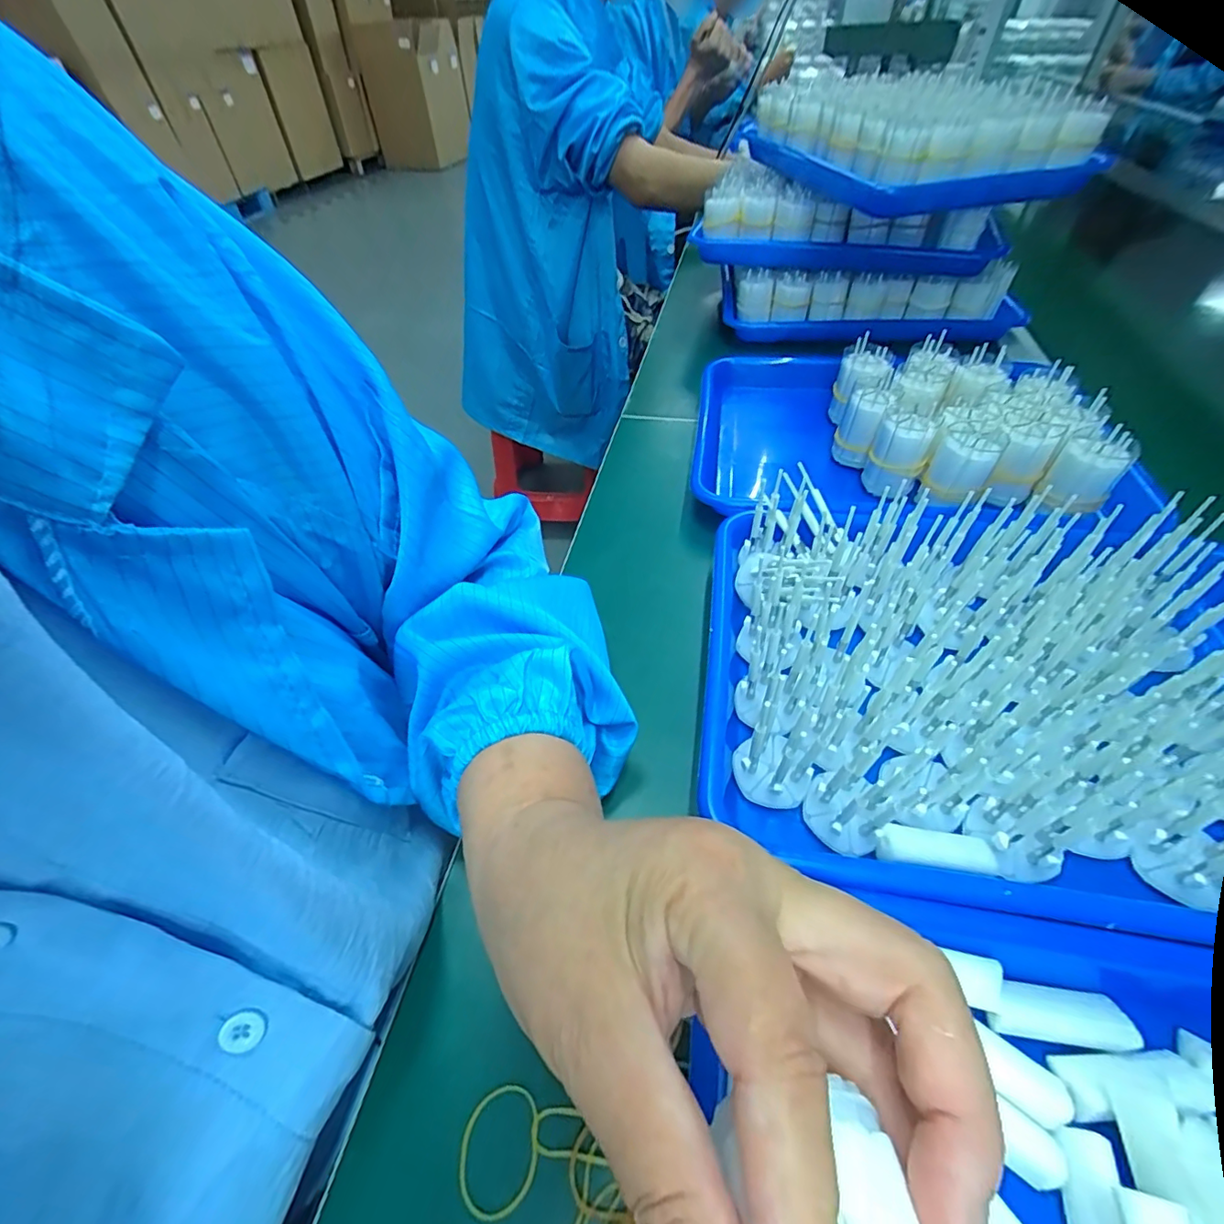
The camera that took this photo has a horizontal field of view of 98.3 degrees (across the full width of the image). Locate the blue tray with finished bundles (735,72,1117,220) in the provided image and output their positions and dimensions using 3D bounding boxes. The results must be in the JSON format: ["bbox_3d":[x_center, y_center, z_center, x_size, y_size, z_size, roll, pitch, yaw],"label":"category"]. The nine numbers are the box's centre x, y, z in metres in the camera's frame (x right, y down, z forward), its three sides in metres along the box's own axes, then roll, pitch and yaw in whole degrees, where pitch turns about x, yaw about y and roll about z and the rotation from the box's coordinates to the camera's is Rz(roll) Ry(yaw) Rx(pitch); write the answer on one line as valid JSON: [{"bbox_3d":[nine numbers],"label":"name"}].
[{"bbox_3d":[0.299,-0.511,0.565,0.242,0.073,0.320,-12,50,-8],"label":"blue tray with finished bundles"}]

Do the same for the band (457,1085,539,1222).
[{"bbox_3d":[-0.041,0.196,0.193,0.029,0.004,0.035,12,51,12],"label":"band"}]

